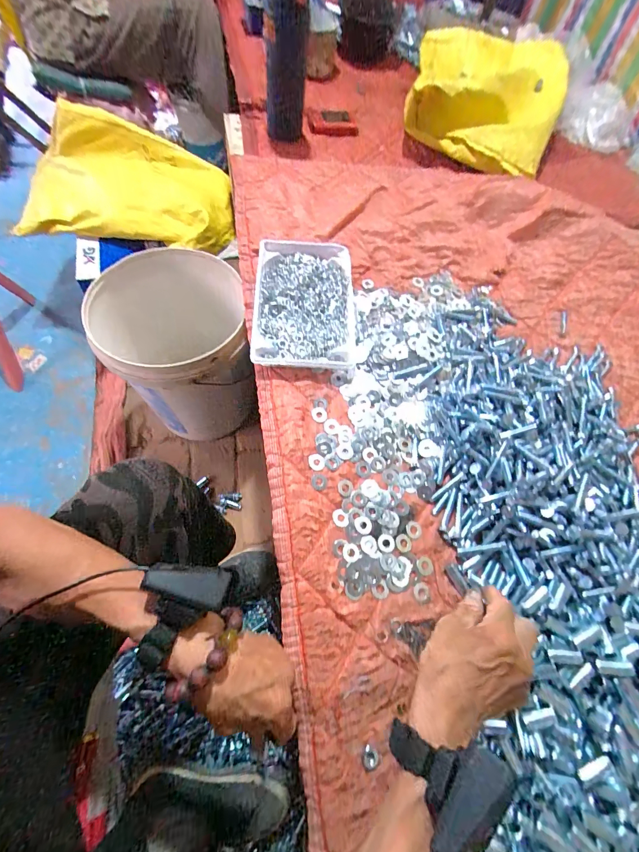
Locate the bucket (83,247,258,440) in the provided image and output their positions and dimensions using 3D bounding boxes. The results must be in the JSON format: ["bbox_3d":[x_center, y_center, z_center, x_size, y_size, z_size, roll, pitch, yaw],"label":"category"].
[{"bbox_3d":[-0.311,-0.159,0.812,0.297,0.343,0.275,1,67,-3],"label":"bucket"}]

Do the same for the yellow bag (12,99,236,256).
[{"bbox_3d":[-0.428,-0.546,0.784,0.443,0.148,0.237,9,61,0],"label":"yellow bag"}]

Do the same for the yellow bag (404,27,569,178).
[{"bbox_3d":[0.375,-0.743,0.759,0.322,0.102,0.490,18,68,4],"label":"yellow bag"}]

